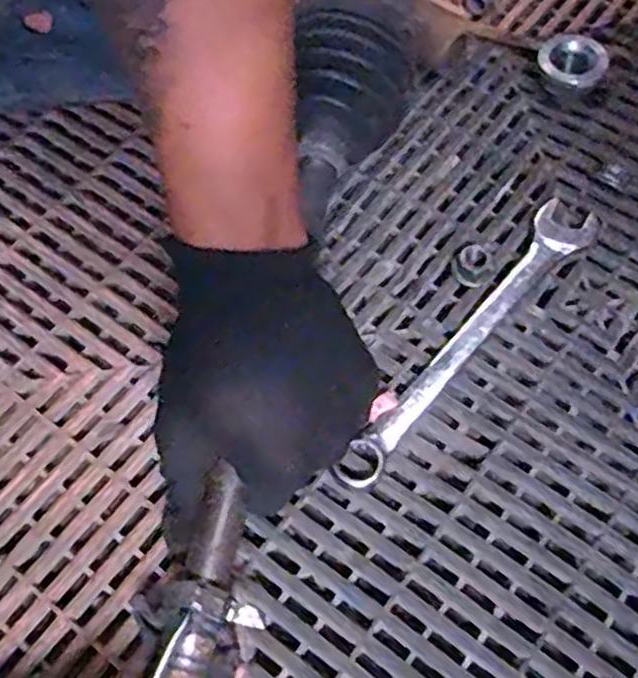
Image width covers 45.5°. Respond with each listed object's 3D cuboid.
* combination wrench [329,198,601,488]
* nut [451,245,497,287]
[{"bbox_3d":[0.083,-0.002,0.405,0.030,0.012,0.210,35,68,20],"label":"combination wrench"},{"bbox_3d":[0.084,-0.039,0.417,0.023,0.015,0.023,-1,61,2],"label":"nut"}]

